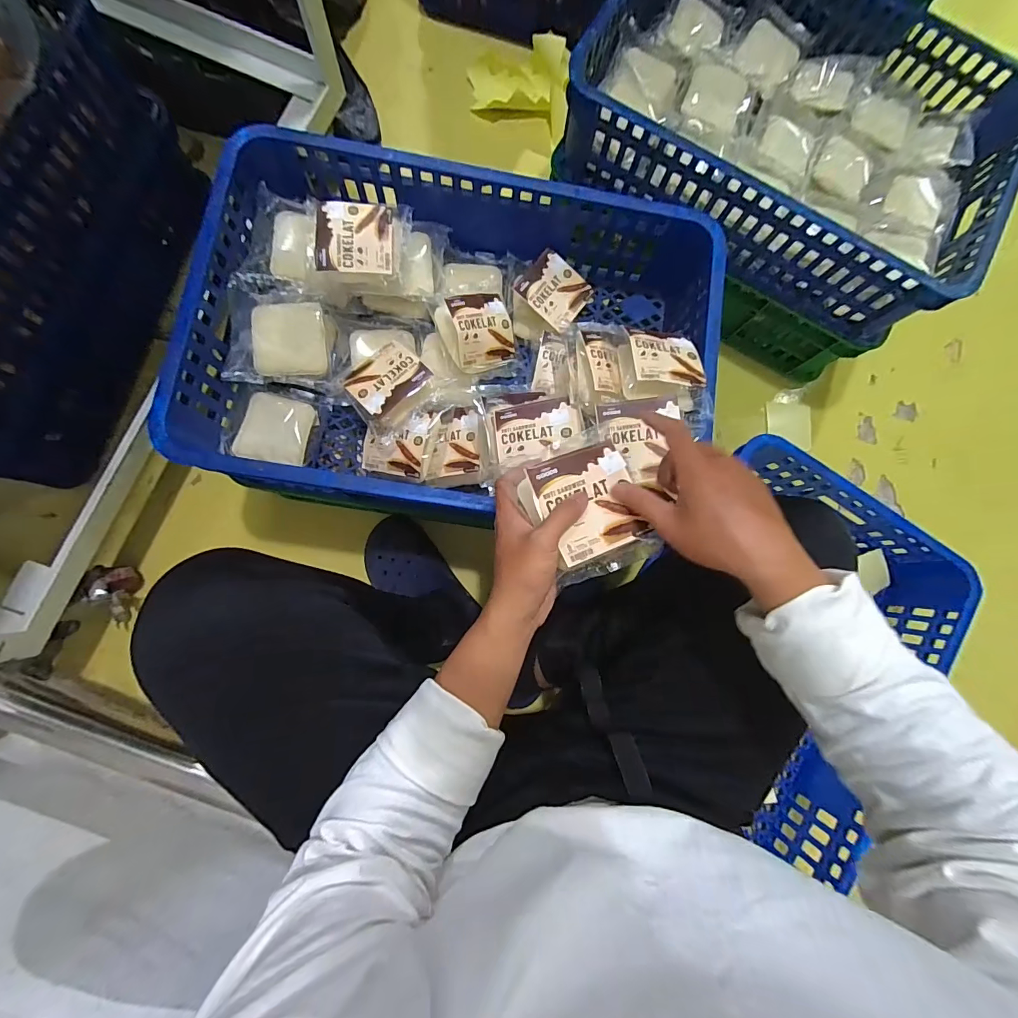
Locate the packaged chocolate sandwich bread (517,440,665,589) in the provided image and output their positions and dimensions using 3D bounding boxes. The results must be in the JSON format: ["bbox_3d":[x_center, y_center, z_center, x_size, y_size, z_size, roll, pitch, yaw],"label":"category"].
[{"bbox_3d":[0.068,0.003,0.372,0.096,0.030,0.110,-20,84,-8],"label":"packaged chocolate sandwich bread"}]

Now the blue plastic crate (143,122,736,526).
[{"bbox_3d":[-0.062,-0.209,0.556,0.602,0.166,0.420,9,81,-4],"label":"blue plastic crate"}]

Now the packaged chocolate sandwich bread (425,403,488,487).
[{"bbox_3d":[-0.069,-0.082,0.558,0.080,0.034,0.106,2,82,-5],"label":"packaged chocolate sandwich bread"}]

